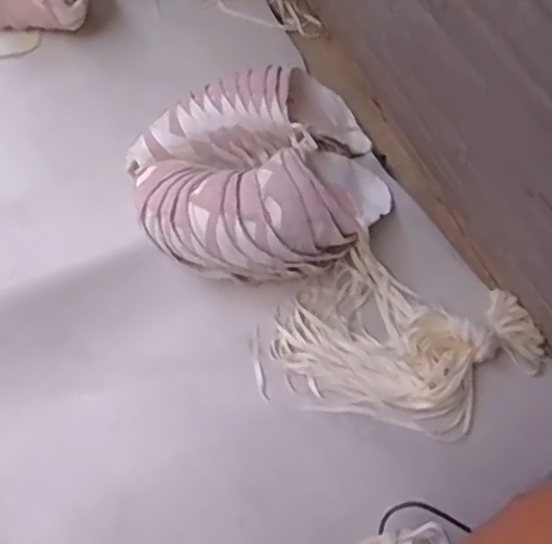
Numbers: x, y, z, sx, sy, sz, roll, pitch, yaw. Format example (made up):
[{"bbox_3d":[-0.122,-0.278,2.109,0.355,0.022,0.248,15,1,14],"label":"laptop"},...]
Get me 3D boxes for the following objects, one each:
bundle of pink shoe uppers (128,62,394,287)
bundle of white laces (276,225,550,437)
[{"bbox_3d":[-0.014,-0.148,1.004,0.375,0.171,0.321,-22,62,-9],"label":"bundle of pink shoe uppers"},{"bbox_3d":[0.180,0.099,0.937,0.348,0.048,0.251,22,64,14],"label":"bundle of white laces"}]

